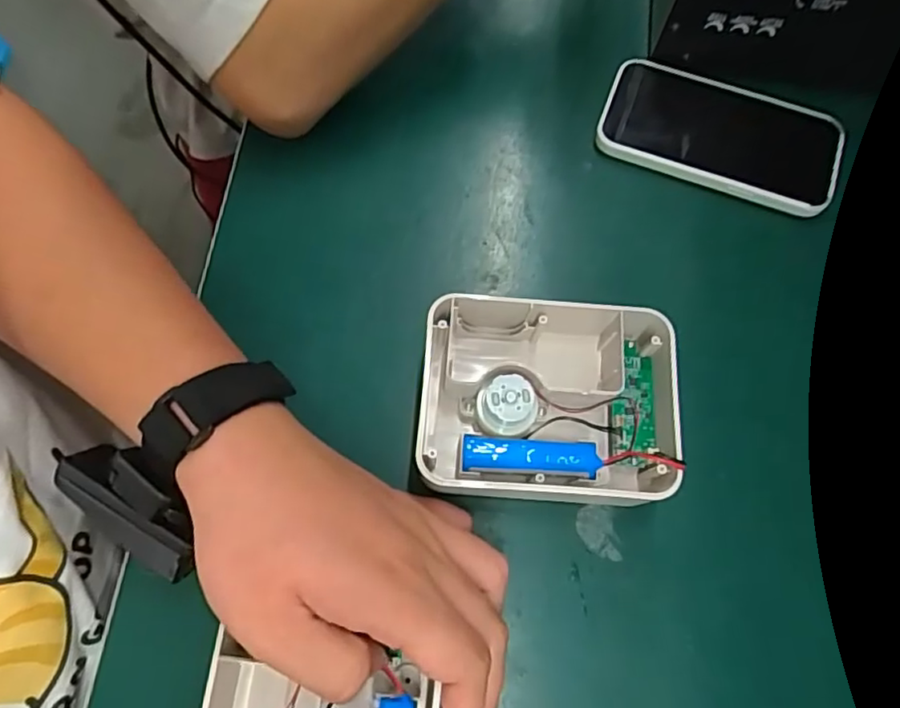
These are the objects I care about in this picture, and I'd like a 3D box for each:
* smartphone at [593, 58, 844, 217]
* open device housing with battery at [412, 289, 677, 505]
[{"bbox_3d":[0.172,-0.141,0.397,0.145,0.012,0.078,22,70,12],"label":"smartphone"},{"bbox_3d":[0.055,0.026,0.325,0.139,0.044,0.100,3,70,0],"label":"open device housing with battery"}]

